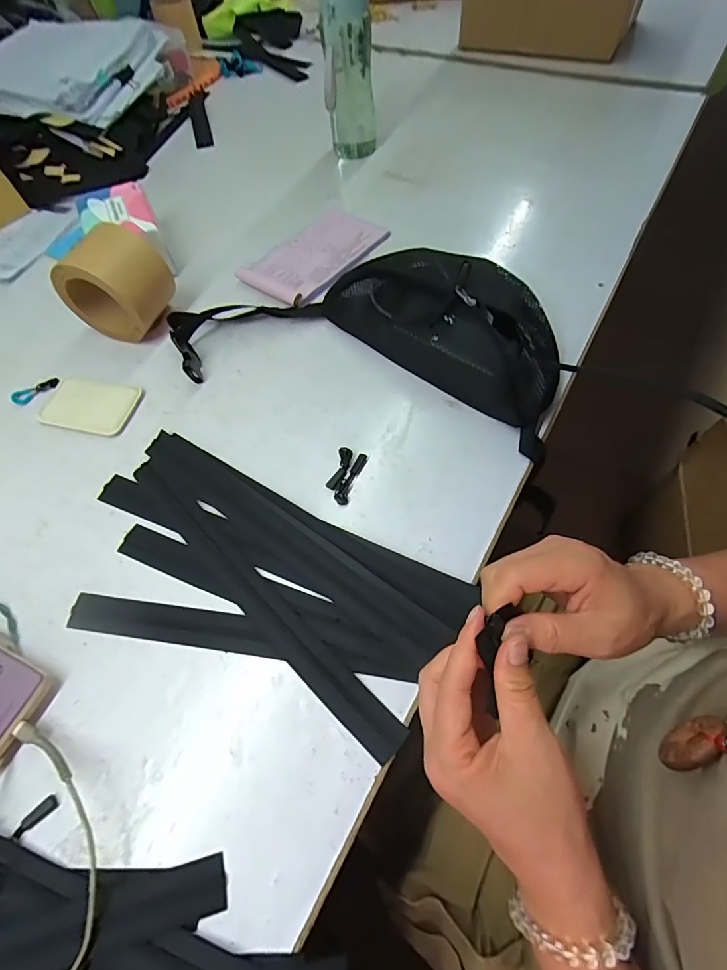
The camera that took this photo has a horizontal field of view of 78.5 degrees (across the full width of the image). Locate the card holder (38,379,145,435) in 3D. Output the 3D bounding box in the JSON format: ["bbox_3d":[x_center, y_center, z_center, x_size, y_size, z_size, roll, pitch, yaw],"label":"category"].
[{"bbox_3d":[-0.312,-0.091,0.505,0.109,0.009,0.068,12,63,9],"label":"card holder"}]

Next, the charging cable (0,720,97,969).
[{"bbox_3d":[-0.231,0.253,0.298,0.148,0.034,0.100,40,70,21],"label":"charging cable"}]

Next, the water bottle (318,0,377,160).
[{"bbox_3d":[-0.022,-0.612,0.653,0.072,0.218,0.060,3,62,4],"label":"water bottle"}]

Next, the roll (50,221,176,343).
[{"bbox_3d":[-0.293,-0.241,0.527,0.113,0.115,0.078,14,63,10],"label":"roll"}]

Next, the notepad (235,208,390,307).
[{"bbox_3d":[-0.065,-0.315,0.607,0.119,0.017,0.185,30,67,17],"label":"notepad"}]

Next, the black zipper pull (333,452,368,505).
[{"bbox_3d":[-0.013,-0.007,0.440,0.015,0.004,0.059,19,64,12],"label":"black zipper pull"}]

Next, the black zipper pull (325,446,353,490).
[{"bbox_3d":[-0.023,-0.017,0.444,0.014,0.007,0.047,15,64,11],"label":"black zipper pull"}]

